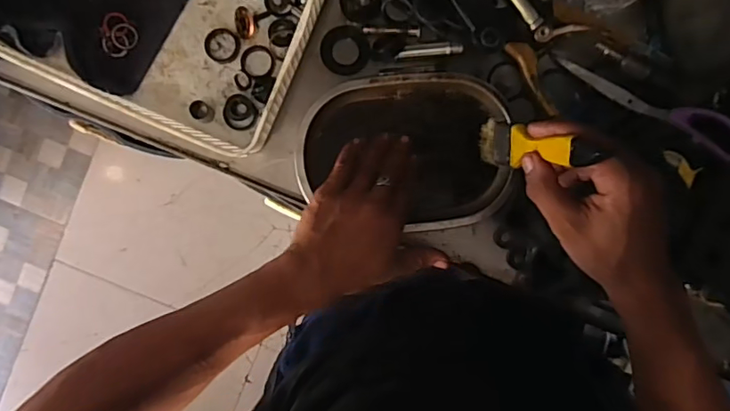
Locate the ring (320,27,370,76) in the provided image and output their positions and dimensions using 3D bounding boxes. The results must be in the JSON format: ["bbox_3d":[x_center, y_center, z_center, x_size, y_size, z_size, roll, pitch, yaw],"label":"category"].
[{"bbox_3d":[-0.020,-0.161,0.552,0.050,0.014,0.047,0,93,1],"label":"ring"}]

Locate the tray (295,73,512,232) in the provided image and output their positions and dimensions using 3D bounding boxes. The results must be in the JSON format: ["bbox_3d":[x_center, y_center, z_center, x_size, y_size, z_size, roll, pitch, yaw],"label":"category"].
[{"bbox_3d":[0.039,-0.053,0.550,0.208,0.042,0.152,-5,93,1],"label":"tray"}]

